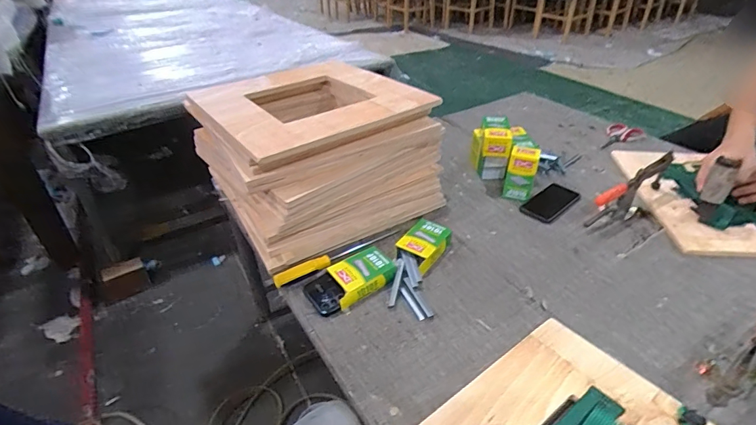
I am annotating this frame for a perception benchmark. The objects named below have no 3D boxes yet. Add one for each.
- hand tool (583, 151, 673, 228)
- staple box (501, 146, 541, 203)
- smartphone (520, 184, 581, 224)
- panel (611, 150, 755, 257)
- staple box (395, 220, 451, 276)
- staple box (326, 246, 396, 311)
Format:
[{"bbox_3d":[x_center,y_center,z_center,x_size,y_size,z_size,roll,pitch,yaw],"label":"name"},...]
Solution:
[{"bbox_3d":[0.578,-0.053,0.950,0.266,0.107,0.036,-22,40,-26],"label":"hand tool"},{"bbox_3d":[0.344,-0.093,1.009,0.068,0.120,0.055,12,38,18],"label":"staple box"},{"bbox_3d":[0.417,-0.024,0.996,0.165,0.008,0.083,-26,42,-30],"label":"smartphone"},{"bbox_3d":[0.831,-0.039,0.985,0.398,0.023,0.419,2,36,5],"label":"panel"},{"bbox_3d":[0.095,0.065,0.859,0.081,0.042,0.124,22,42,30],"label":"staple box"},{"bbox_3d":[-0.034,0.117,0.791,0.128,0.033,0.086,-24,41,-28],"label":"staple box"}]

